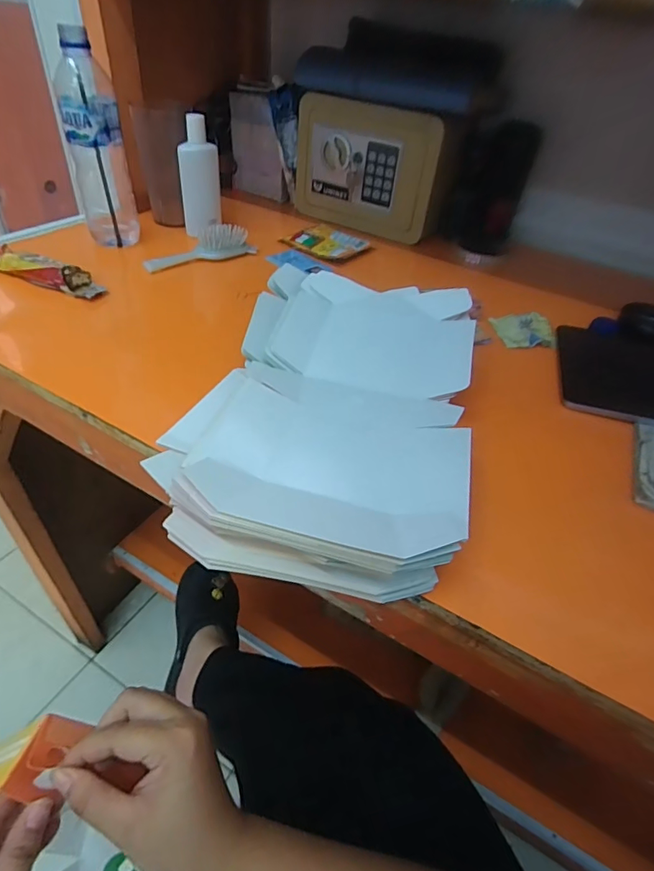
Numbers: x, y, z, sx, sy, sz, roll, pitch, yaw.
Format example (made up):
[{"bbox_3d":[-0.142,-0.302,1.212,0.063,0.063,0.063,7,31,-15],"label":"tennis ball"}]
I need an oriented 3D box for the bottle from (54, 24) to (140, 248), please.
[{"bbox_3d":[-0.283,-0.355,0.579,0.064,0.217,0.062,-9,44,-18],"label":"bottle"}]

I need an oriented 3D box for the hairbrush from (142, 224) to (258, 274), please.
[{"bbox_3d":[-0.172,-0.252,0.625,0.149,0.037,0.034,-22,49,-29],"label":"hairbrush"}]

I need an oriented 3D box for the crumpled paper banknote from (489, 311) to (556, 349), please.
[{"bbox_3d":[0.237,-0.126,0.556,0.070,0.008,0.065,-2,43,-10],"label":"crumpled paper banknote"}]

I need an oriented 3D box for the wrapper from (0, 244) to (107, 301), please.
[{"bbox_3d":[-0.330,-0.190,0.543,0.160,0.027,0.039,18,43,12],"label":"wrapper"}]

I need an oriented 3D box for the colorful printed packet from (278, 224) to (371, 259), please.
[{"bbox_3d":[-0.002,-0.289,0.697,0.118,0.015,0.083,27,45,20],"label":"colorful printed packet"}]

